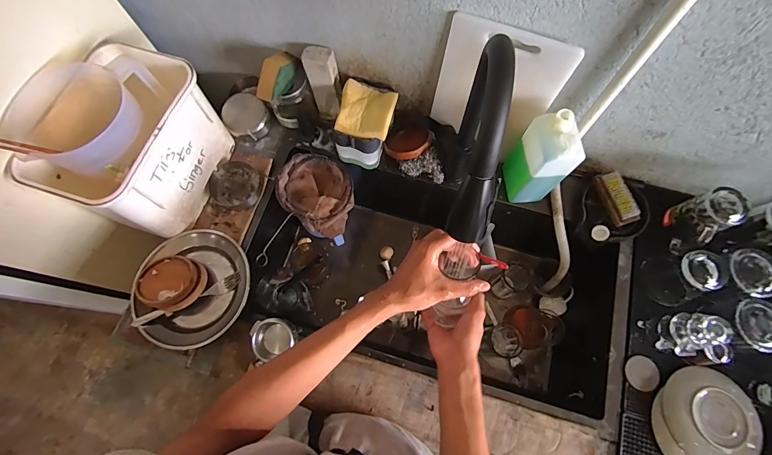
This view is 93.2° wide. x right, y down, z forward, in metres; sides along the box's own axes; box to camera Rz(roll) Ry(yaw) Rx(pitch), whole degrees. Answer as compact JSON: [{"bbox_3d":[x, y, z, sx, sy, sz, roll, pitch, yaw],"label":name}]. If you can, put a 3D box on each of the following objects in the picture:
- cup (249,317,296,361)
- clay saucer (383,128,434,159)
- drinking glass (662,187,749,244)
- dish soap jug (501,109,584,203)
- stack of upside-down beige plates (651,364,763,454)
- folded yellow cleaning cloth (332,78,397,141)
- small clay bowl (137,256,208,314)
[{"bbox_3d":[-0.183,0.181,0.599,0.067,0.042,0.066,-24,73,-8],"label":"cup"},{"bbox_3d":[0.045,-0.176,0.752,0.088,0.016,0.095,-16,51,21],"label":"clay saucer"},{"bbox_3d":[0.563,-0.018,0.652,0.083,0.103,0.071,-28,73,-10],"label":"drinking glass"},{"bbox_3d":[0.279,-0.122,0.656,0.076,0.189,0.087,-6,71,-2],"label":"dish soap jug"},{"bbox_3d":[0.536,0.324,0.602,0.160,0.037,0.181,31,73,10],"label":"stack of upside-down beige plates"},{"bbox_3d":[-0.037,-0.217,0.673,0.101,0.023,0.102,15,71,5],"label":"folded yellow cleaning cloth"},{"bbox_3d":[-0.381,0.097,0.647,0.106,0.034,0.095,15,71,5],"label":"small clay bowl"}]

